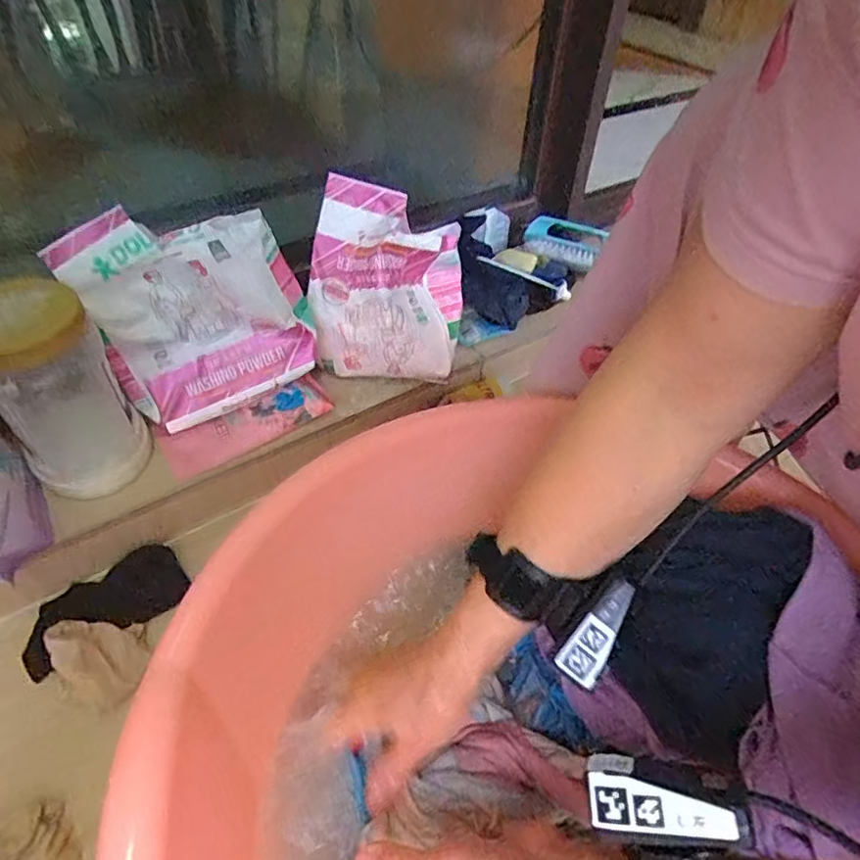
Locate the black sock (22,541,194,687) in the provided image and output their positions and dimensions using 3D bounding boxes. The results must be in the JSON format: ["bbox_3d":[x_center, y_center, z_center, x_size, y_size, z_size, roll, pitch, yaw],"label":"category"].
[{"bbox_3d":[-0.298,0.151,0.517,0.137,0.050,0.077,-27,54,-26],"label":"black sock"}]

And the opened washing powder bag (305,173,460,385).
[{"bbox_3d":[-0.044,-0.158,0.626,0.162,0.163,0.121,2,46,-2],"label":"opened washing powder bag"}]

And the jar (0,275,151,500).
[{"bbox_3d":[-0.321,-0.035,0.499,0.097,0.166,0.096,-29,55,-28],"label":"jar"}]

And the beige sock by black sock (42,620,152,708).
[{"bbox_3d":[-0.271,0.189,0.476,0.059,0.062,0.073,-19,51,-21],"label":"beige sock by black sock"}]

